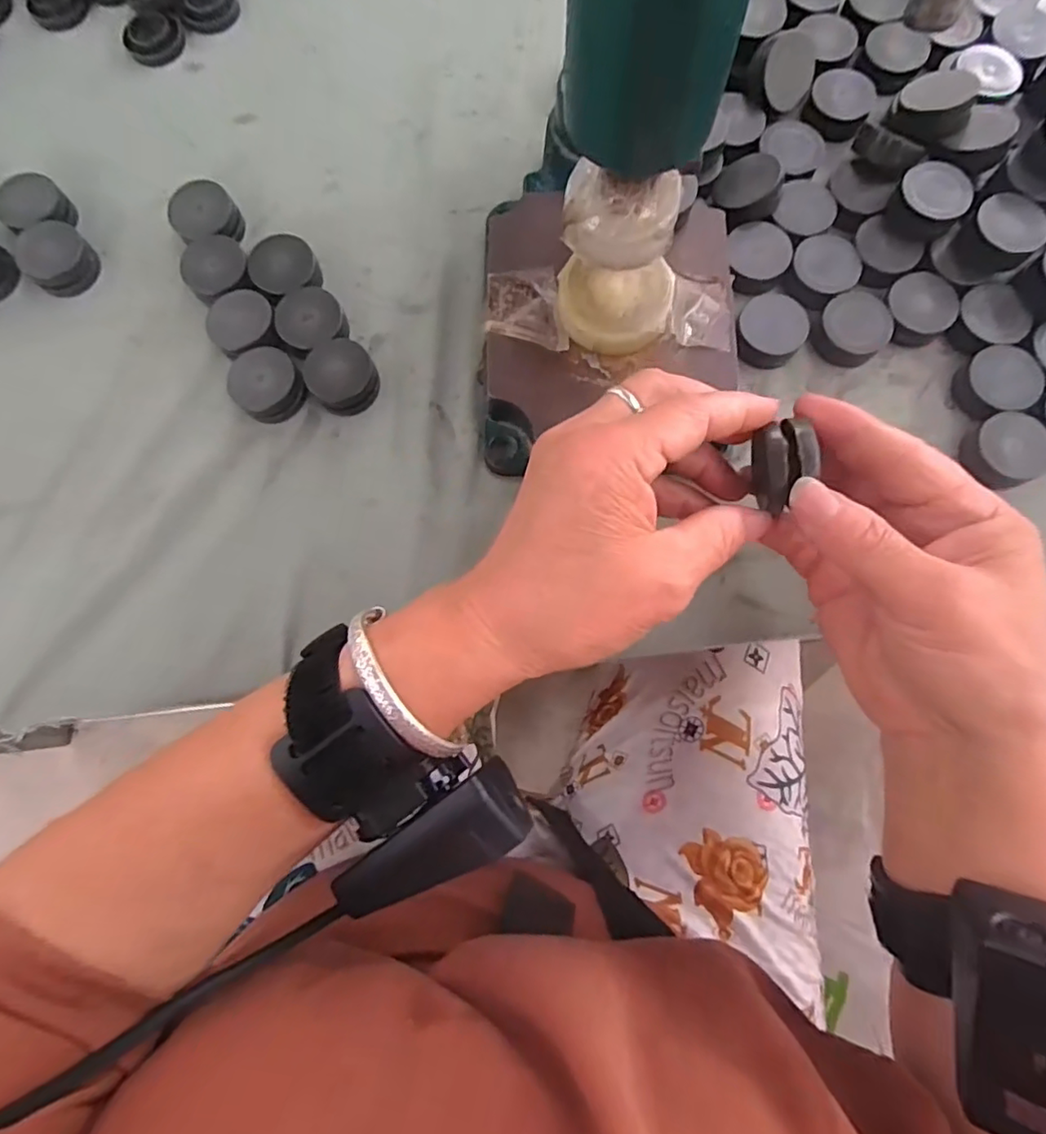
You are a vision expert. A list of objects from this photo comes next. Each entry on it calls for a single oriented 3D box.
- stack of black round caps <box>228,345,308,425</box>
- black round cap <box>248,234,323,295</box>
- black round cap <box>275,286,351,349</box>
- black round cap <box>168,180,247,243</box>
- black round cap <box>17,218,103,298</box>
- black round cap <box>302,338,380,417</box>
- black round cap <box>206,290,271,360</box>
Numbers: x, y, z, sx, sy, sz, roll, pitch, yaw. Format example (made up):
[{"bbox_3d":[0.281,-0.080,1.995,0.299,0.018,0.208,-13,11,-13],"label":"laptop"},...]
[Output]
[{"bbox_3d":[-0.126,-0.090,0.287,0.032,0.016,0.035,-43,81,-7],"label":"stack of black round caps"},{"bbox_3d":[-0.121,-0.151,0.301,0.033,0.014,0.029,-26,79,-4],"label":"black round cap"},{"bbox_3d":[-0.106,-0.123,0.295,0.031,0.014,0.033,0,78,1],"label":"black round cap"},{"bbox_3d":[-0.165,-0.183,0.307,0.033,0.014,0.031,0,78,1],"label":"black round cap"},{"bbox_3d":[-0.241,-0.160,0.303,0.037,0.015,0.032,44,82,9],"label":"black round cap"},{"bbox_3d":[-0.089,-0.093,0.288,0.032,0.015,0.034,0,78,1],"label":"black round cap"},{"bbox_3d":[-0.139,-0.120,0.295,0.032,0.014,0.035,0,78,1],"label":"black round cap"}]

